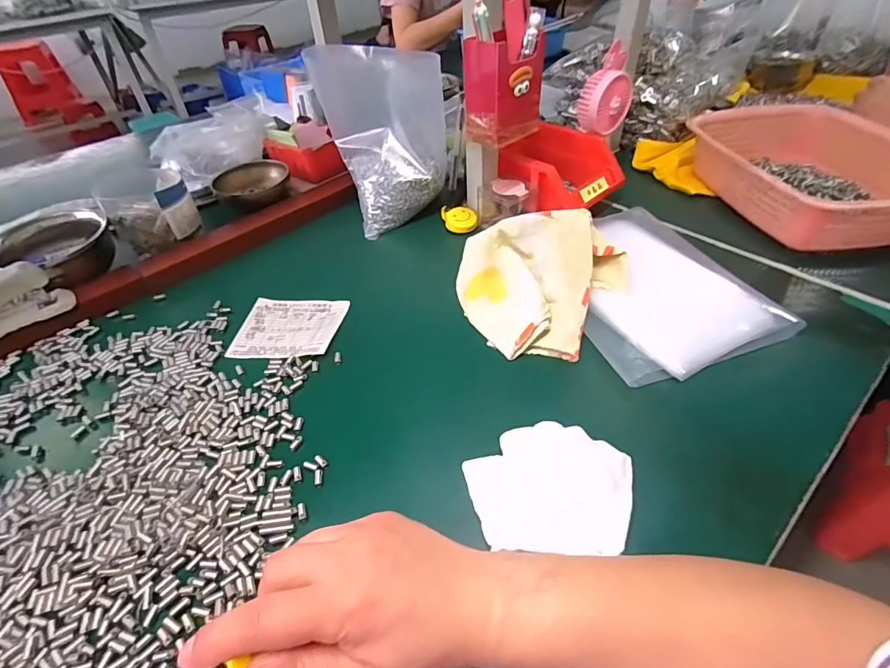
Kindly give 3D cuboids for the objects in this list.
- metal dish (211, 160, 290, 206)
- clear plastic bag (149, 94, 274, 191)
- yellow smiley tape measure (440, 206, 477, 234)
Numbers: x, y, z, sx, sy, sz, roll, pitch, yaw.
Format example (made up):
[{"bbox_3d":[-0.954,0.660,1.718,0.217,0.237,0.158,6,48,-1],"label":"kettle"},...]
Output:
[{"bbox_3d":[-0.284,-0.222,0.664,0.107,0.032,0.086,-22,48,-17],"label":"metal dish"},{"bbox_3d":[-0.352,-0.288,0.697,0.171,0.083,0.076,-31,50,-7],"label":"clear plastic bag"},{"bbox_3d":[0.019,-0.155,0.600,0.048,0.020,0.043,0,44,4],"label":"yellow smiley tape measure"}]

